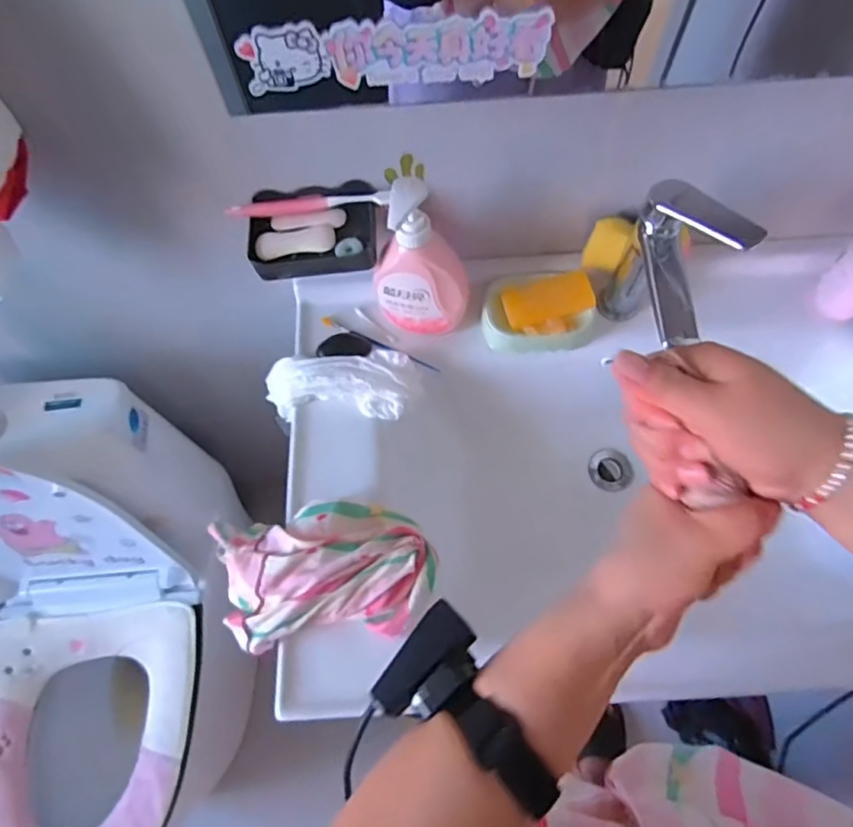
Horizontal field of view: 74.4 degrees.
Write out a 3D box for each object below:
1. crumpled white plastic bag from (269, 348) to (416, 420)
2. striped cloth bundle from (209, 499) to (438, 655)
[{"bbox_3d":[-0.101,-0.032,0.664,0.172,0.049,0.072,-1,65,3],"label":"crumpled white plastic bag"},{"bbox_3d":[-0.102,0.152,0.547,0.221,0.062,0.128,-7,65,0],"label":"striped cloth bundle"}]

